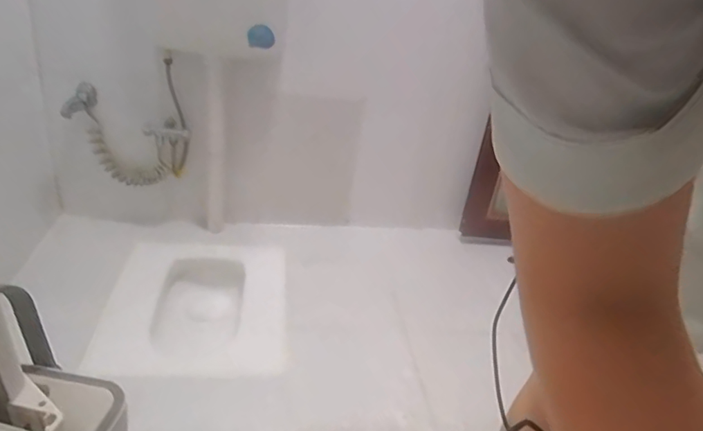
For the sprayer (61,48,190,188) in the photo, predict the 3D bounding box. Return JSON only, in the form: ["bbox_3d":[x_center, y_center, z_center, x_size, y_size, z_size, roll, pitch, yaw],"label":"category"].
[{"bbox_3d":[-0.596,-0.238,1.348,0.292,0.329,0.129,-9,37,-25],"label":"sprayer"}]

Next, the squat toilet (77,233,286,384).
[{"bbox_3d":[-0.379,0.239,1.266,0.425,0.110,0.518,1,34,-11],"label":"squat toilet"}]

